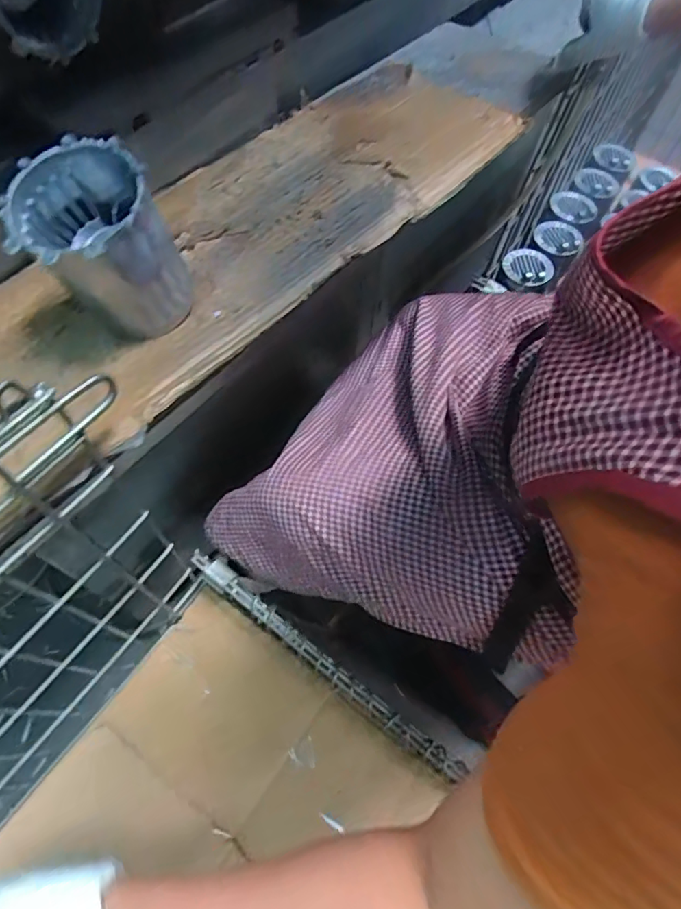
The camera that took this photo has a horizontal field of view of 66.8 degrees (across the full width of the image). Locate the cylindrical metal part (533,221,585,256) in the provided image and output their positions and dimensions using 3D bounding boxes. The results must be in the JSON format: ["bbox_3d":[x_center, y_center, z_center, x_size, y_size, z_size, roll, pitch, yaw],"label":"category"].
[{"bbox_3d":[0.395,-0.384,0.924,0.078,0.022,0.076,1,62,-3],"label":"cylindrical metal part"}]

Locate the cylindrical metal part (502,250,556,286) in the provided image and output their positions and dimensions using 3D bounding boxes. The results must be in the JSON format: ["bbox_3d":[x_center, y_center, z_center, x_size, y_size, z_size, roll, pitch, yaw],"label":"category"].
[{"bbox_3d":[0.325,-0.324,0.896,0.087,0.016,0.064,22,63,8],"label":"cylindrical metal part"}]

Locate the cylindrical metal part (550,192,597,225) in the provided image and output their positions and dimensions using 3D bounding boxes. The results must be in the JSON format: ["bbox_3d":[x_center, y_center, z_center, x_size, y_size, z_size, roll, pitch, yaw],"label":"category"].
[{"bbox_3d":[0.438,-0.460,0.964,0.080,0.015,0.082,1,62,-3],"label":"cylindrical metal part"}]

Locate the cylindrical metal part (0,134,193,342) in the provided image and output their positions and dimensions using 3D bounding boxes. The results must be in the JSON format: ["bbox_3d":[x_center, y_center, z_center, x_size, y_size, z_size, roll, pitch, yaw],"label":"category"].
[{"bbox_3d":[-0.178,-0.152,0.391,0.098,0.125,0.093,1,62,-3],"label":"cylindrical metal part"}]

